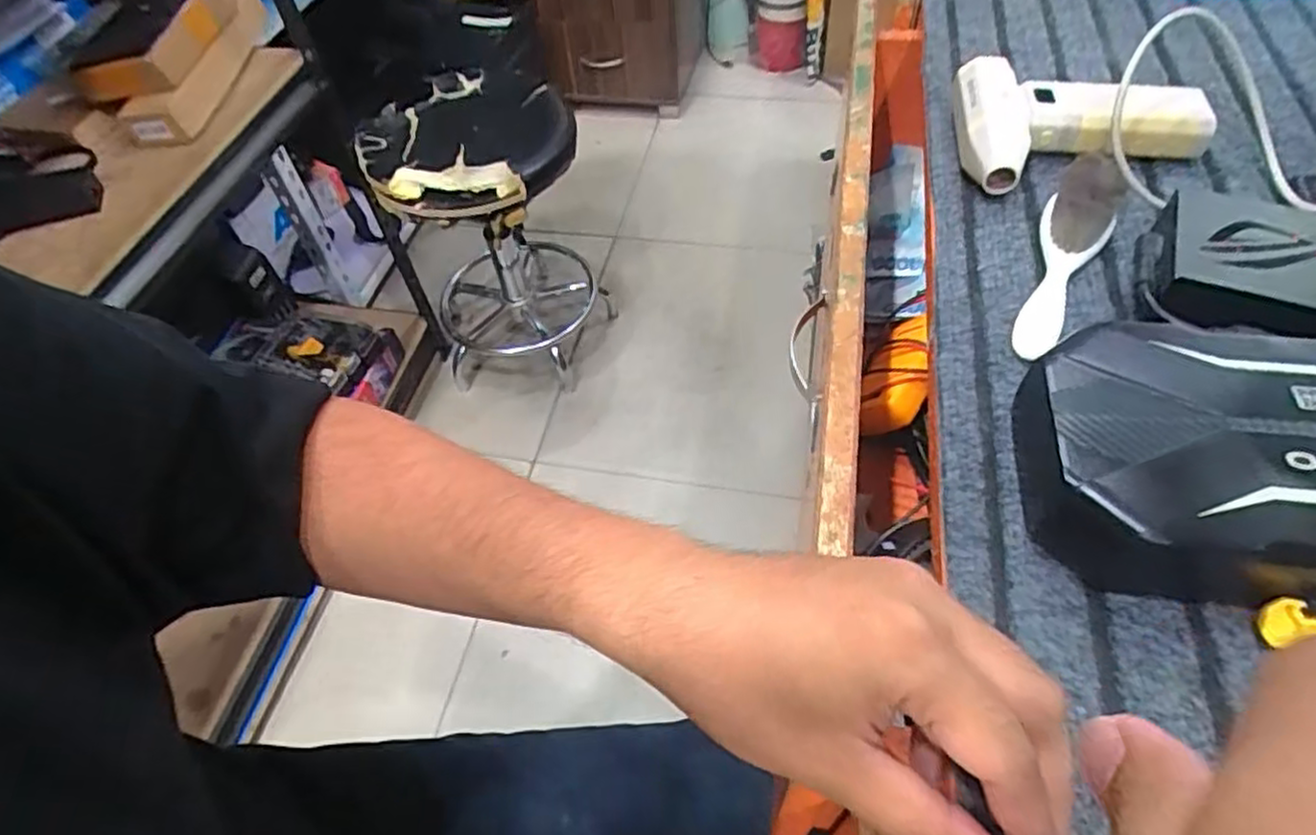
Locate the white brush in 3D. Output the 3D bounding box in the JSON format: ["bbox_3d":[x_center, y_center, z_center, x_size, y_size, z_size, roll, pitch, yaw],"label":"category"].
[{"bbox_3d":[0.219,-0.087,0.383,0.033,0.025,0.136,22,71,20],"label":"white brush"}]

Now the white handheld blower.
[{"bbox_3d":[0.254,-0.176,0.434,0.140,0.036,0.105,4,54,8],"label":"white handheld blower"}]

